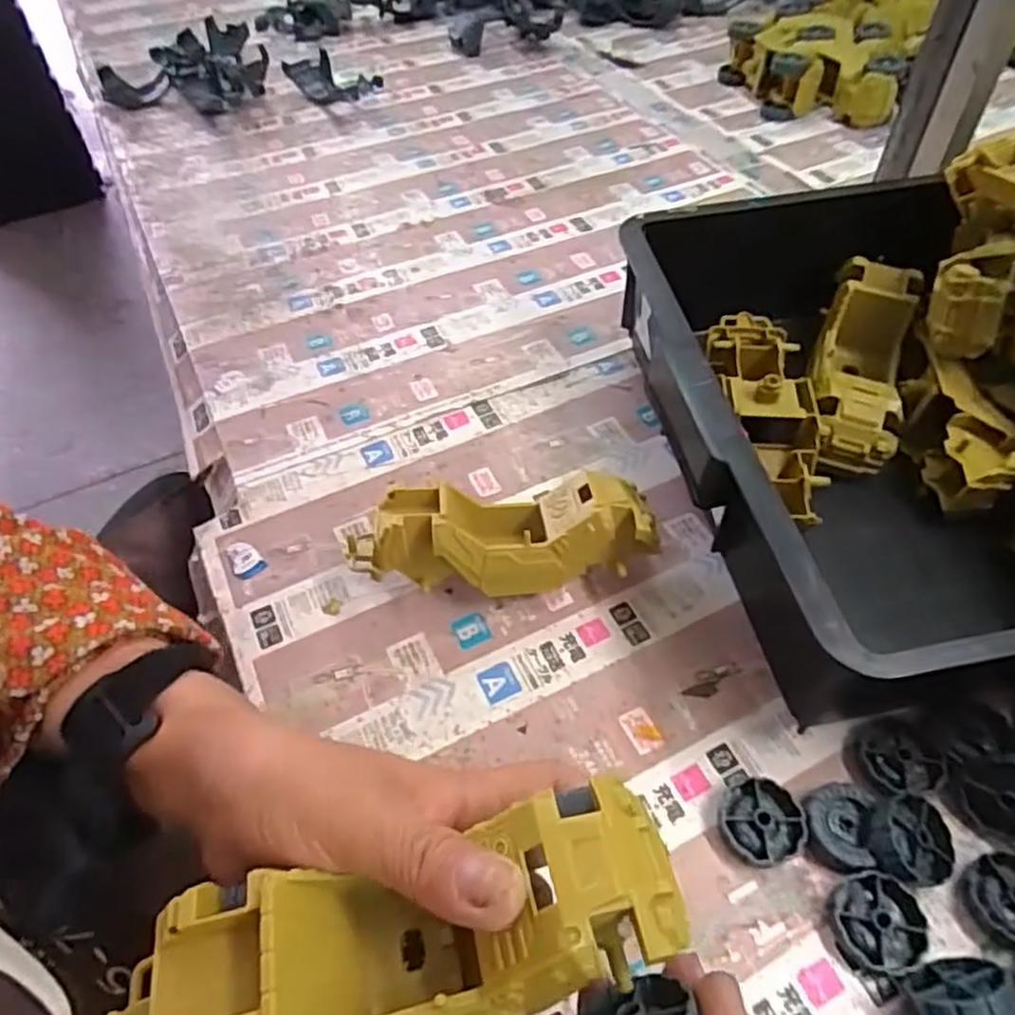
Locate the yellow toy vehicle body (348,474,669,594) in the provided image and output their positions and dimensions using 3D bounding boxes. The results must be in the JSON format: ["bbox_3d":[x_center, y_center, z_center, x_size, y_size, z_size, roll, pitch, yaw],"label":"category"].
[{"bbox_3d":[-0.004,0.020,0.417,0.168,0.063,0.057,-4,51,-2],"label":"yellow toy vehicle body"}]

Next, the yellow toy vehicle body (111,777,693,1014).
[{"bbox_3d":[-0.036,0.132,0.226,0.173,0.049,0.067,-15,52,-2],"label":"yellow toy vehicle body"}]

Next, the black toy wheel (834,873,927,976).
[{"bbox_3d":[0.164,0.185,0.321,0.038,0.012,0.037,-1,51,1],"label":"black toy wheel"}]

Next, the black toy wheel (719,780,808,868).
[{"bbox_3d":[0.123,0.152,0.348,0.038,0.011,0.037,-1,51,1],"label":"black toy wheel"}]

